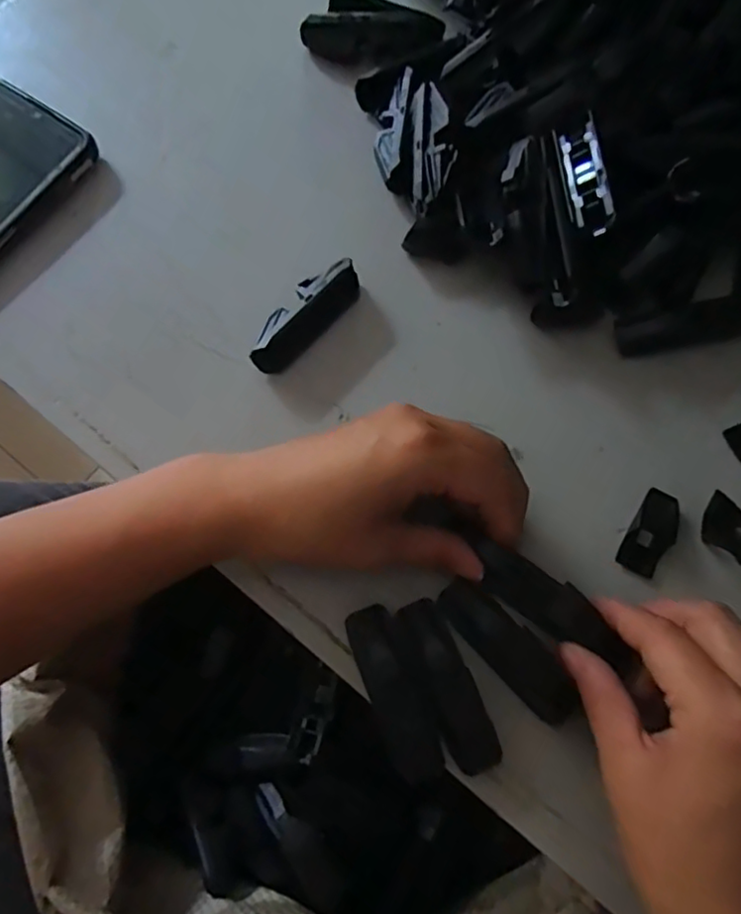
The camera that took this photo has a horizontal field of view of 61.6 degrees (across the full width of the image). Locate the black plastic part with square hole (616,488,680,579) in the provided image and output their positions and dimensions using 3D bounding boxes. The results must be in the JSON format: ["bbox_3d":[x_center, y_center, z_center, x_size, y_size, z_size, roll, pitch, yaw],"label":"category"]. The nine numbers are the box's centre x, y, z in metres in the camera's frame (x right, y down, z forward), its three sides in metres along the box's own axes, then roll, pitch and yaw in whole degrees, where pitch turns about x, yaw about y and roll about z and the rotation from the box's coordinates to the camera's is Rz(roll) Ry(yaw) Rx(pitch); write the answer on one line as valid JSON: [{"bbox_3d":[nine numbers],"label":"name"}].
[{"bbox_3d":[0.134,0.036,0.296,0.020,0.005,0.041,29,73,8],"label":"black plastic part with square hole"}]

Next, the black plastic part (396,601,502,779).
[{"bbox_3d":[0.034,0.097,0.265,0.020,0.009,0.074,-23,74,-9],"label":"black plastic part"}]

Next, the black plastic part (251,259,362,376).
[{"bbox_3d":[-0.032,-0.072,0.317,0.016,0.025,0.072,40,75,11],"label":"black plastic part"}]

